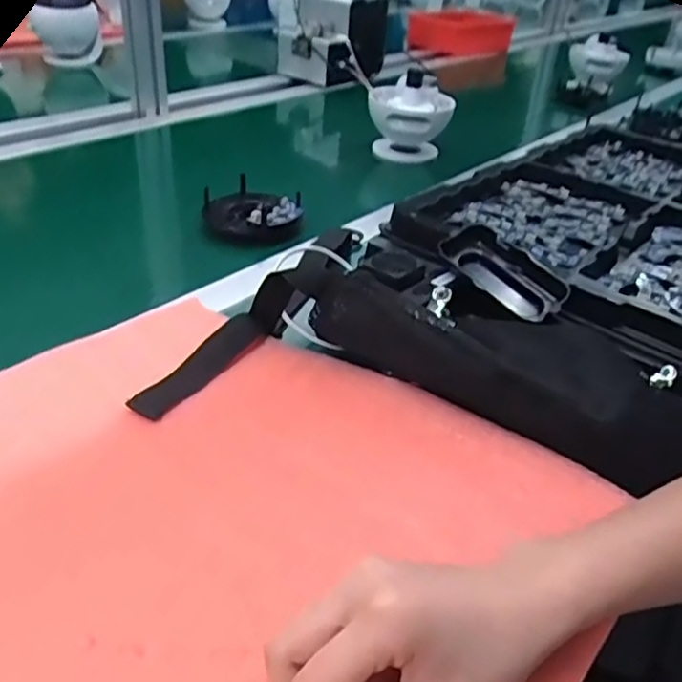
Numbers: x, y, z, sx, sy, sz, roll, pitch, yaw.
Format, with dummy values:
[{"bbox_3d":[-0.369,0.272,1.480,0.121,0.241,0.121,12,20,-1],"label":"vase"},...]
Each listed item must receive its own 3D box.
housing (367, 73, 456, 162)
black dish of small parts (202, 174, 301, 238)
[{"bbox_3d":[0.097,-0.327,0.943,0.111,0.109,0.093,-14,39,-24],"label":"housing"},{"bbox_3d":[-0.094,-0.143,0.691,0.099,0.022,0.106,-2,36,-9],"label":"black dish of small parts"}]

